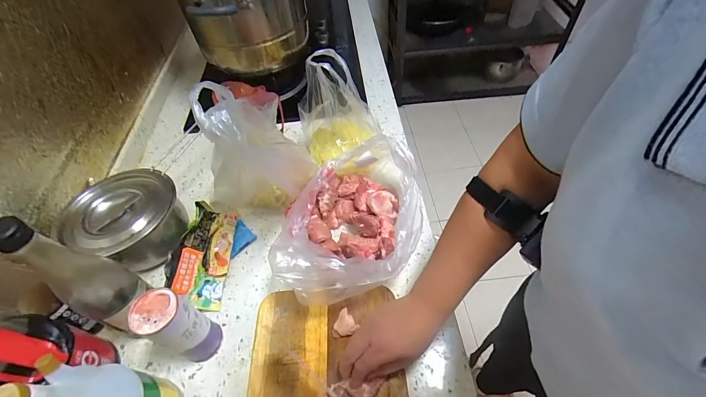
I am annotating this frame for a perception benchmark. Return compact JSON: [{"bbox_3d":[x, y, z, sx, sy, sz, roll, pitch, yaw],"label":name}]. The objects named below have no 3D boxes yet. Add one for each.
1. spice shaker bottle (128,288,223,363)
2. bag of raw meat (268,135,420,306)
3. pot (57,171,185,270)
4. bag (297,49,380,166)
[{"bbox_3d":[-0.220,0.168,0.420,0.051,0.137,0.054,-2,52,3],"label":"spice shaker bottle"},{"bbox_3d":[0.001,0.030,0.512,0.196,0.135,0.271,-2,52,4],"label":"bag of raw meat"},{"bbox_3d":[-0.356,0.038,0.534,0.144,0.107,0.155,-2,52,3],"label":"pot"},{"bbox_3d":[-0.040,-0.158,0.600,0.146,0.202,0.102,28,60,24],"label":"bag"}]

